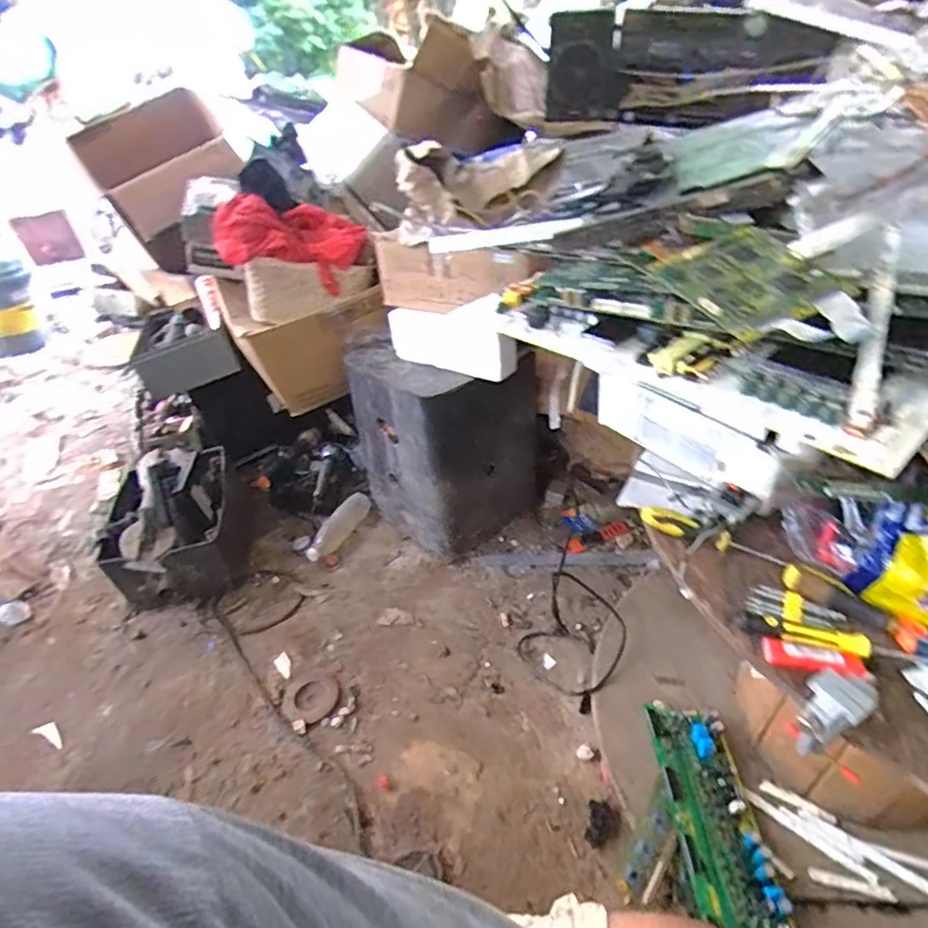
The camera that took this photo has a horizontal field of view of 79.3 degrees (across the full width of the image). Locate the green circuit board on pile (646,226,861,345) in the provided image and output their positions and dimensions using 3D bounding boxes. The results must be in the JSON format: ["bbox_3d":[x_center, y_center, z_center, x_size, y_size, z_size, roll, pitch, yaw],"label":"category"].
[{"bbox_3d":[0.242,-0.158,0.478,0.117,0.013,0.121,-24,55,-12],"label":"green circuit board on pile"}]

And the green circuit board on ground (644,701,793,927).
[{"bbox_3d":[0.341,0.480,0.771,0.106,0.040,0.307,-3,37,-1],"label":"green circuit board on ground"}]

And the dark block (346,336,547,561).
[{"bbox_3d":[-0.053,-0.046,1.247,0.279,0.410,0.322,-26,43,-27],"label":"dark block"}]

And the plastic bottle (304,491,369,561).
[{"bbox_3d":[-0.292,0.145,1.304,0.055,0.048,0.205,16,41,23],"label":"plastic bottle"}]

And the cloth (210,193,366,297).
[{"bbox_3d":[-0.370,-0.474,1.195,0.301,0.151,0.131,5,35,-15],"label":"cloth"}]

